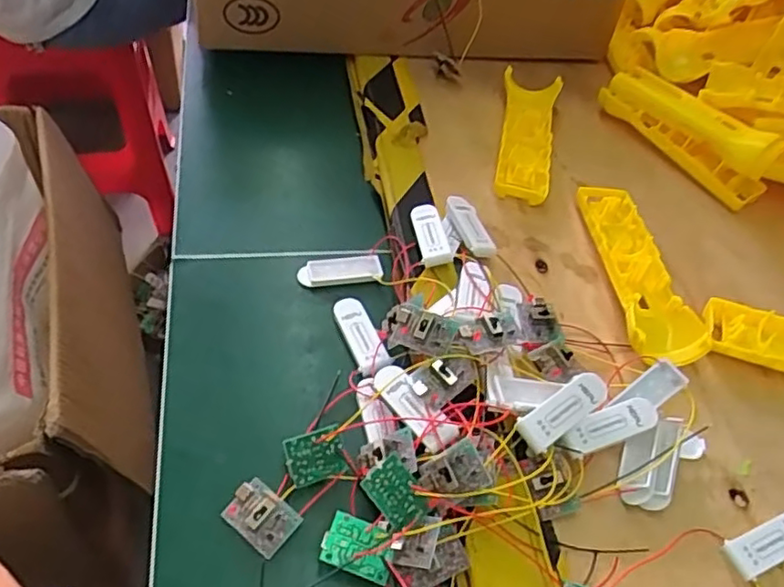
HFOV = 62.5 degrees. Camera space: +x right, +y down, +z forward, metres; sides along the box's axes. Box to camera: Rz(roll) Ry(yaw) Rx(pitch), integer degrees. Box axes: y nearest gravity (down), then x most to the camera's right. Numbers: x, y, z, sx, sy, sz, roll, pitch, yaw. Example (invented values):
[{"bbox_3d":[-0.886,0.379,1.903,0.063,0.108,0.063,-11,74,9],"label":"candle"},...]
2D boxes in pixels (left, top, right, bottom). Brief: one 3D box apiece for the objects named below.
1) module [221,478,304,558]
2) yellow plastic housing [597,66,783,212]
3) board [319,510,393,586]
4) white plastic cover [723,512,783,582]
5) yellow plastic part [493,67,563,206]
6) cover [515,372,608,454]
[{"bbox_3d":[-0.069,0.115,0.338,0.036,0.011,0.026,35,53,18],"label":"module"},{"bbox_3d":[0.250,-0.140,0.557,0.043,0.057,0.160,-34,61,-27],"label":"yellow plastic housing"},{"bbox_3d":[-0.017,0.130,0.328,0.035,0.013,0.026,19,50,6],"label":"board"},{"bbox_3d":[0.206,0.137,0.352,0.055,0.009,0.021,-13,54,-21],"label":"white plastic cover"},{"bbox_3d":[0.112,-0.132,0.550,0.049,0.028,0.149,12,50,4],"label":"yellow plastic part"},{"bbox_3d":[0.096,0.063,0.358,0.059,0.010,0.021,-27,60,-29],"label":"cover"}]

